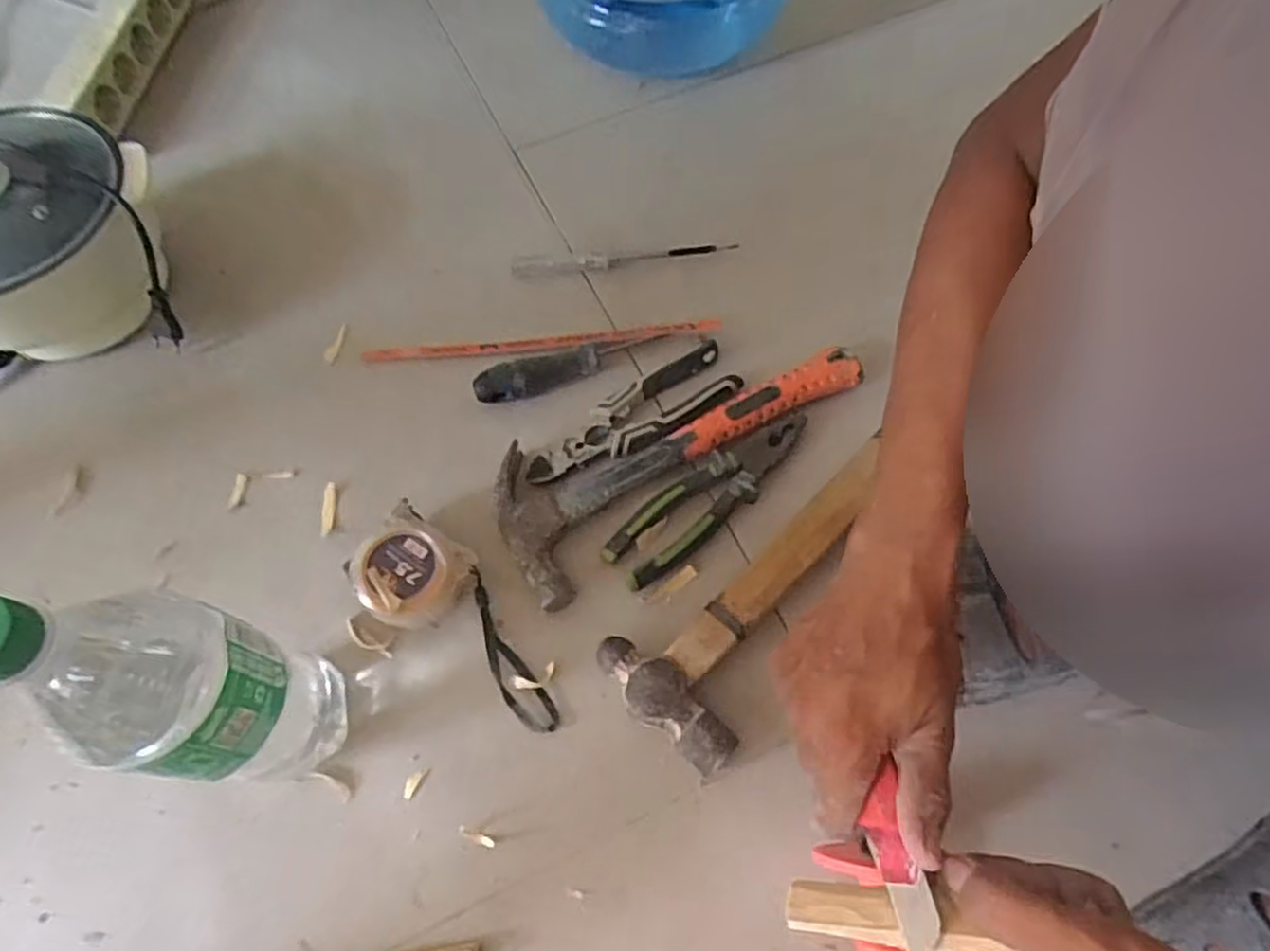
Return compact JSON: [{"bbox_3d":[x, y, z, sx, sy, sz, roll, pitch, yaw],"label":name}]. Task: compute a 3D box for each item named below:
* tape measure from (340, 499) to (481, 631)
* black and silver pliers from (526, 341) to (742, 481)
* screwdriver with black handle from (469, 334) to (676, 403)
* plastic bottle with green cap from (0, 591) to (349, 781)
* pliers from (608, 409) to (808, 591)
[{"bbox_3d":[-0.160,0.071,0.535,0.072,0.048,0.073,31,69,14],"label":"tape measure"},{"bbox_3d":[-0.002,-0.047,0.599,0.182,0.019,0.059,-29,68,-13],"label":"black and silver pliers"},{"bbox_3d":[-0.055,-0.093,0.621,0.159,0.027,0.031,-19,66,-9],"label":"screwdriver with black handle"},{"bbox_3d":[-0.224,0.116,0.390,0.069,0.272,0.079,5,65,3],"label":"plastic bottle with green cap"},{"bbox_3d":[0.060,0.015,0.572,0.185,0.021,0.048,-39,71,-16],"label":"pliers"}]

